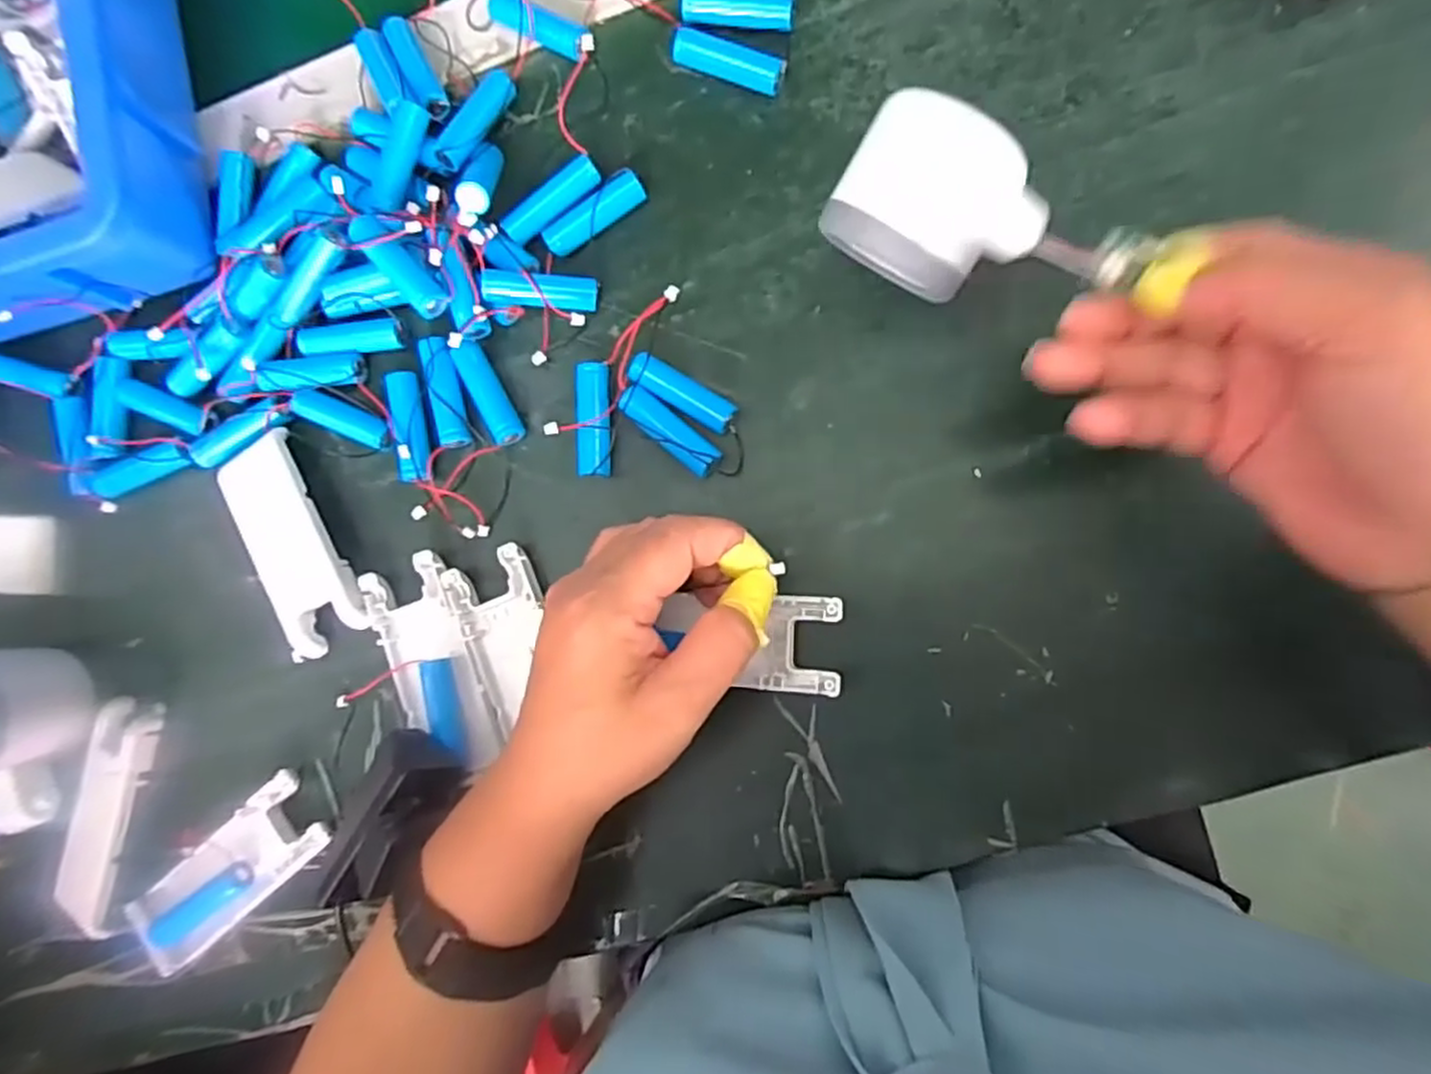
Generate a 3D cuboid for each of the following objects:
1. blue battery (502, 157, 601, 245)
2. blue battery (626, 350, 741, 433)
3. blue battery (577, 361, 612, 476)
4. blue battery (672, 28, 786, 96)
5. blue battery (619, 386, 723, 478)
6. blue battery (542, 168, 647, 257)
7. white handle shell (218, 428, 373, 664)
[{"bbox_3d":[-0.074,-0.152,0.342,0.050,0.014,0.016,-34,83,5],"label":"blue battery"},{"bbox_3d":[-0.014,-0.063,0.329,0.050,0.017,0.014,32,92,8],"label":"blue battery"},{"bbox_3d":[-0.054,-0.053,0.337,0.014,0.014,0.051,-1,87,8],"label":"blue battery"},{"bbox_3d":[0.006,-0.211,0.335,0.051,0.014,0.014,23,91,9],"label":"blue battery"},{"bbox_3d":[-0.020,-0.046,0.328,0.049,0.015,0.014,40,93,8],"label":"blue battery"},{"bbox_3d":[-0.055,-0.146,0.340,0.050,0.015,0.014,-35,83,5],"label":"blue battery"},{"bbox_3d":[-0.199,0.004,0.354,0.041,0.016,0.101,-28,84,6],"label":"white handle shell"}]

